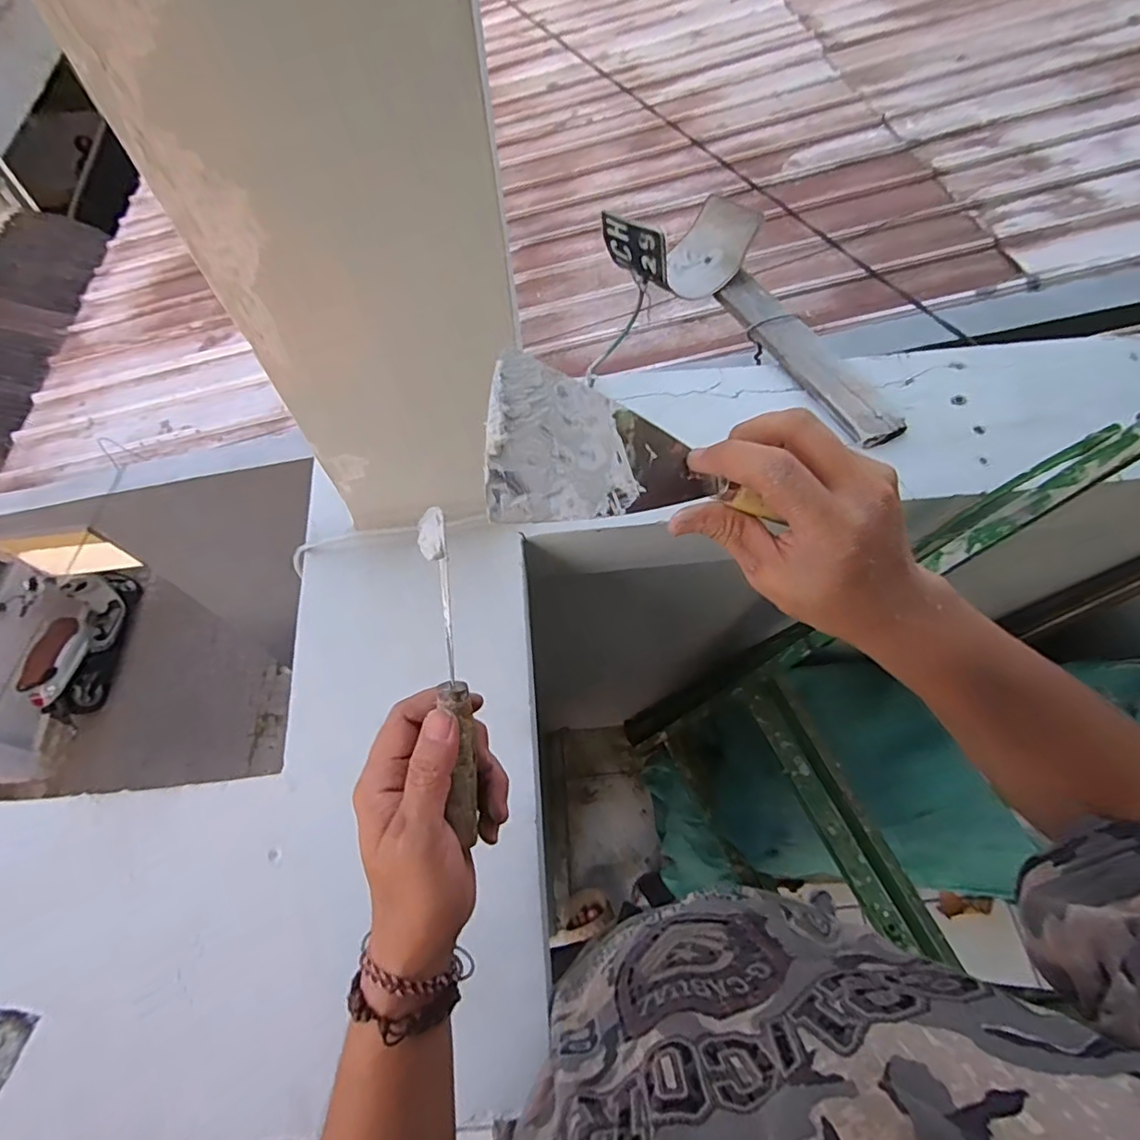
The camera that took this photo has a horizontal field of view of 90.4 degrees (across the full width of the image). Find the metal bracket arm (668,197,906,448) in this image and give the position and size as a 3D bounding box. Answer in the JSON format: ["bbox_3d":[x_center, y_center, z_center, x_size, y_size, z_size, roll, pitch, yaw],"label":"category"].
[{"bbox_3d":[0.243,-0.311,0.702,0.126,0.038,0.420,-18,61,-9],"label":"metal bracket arm"}]

